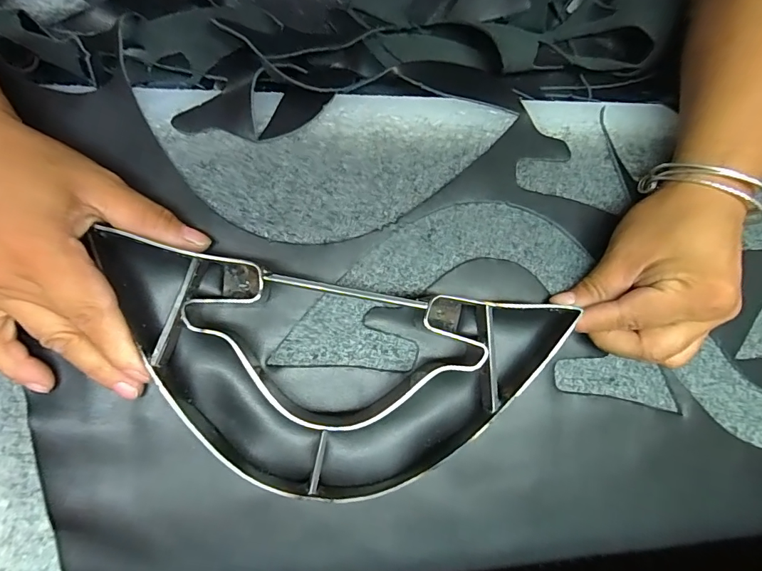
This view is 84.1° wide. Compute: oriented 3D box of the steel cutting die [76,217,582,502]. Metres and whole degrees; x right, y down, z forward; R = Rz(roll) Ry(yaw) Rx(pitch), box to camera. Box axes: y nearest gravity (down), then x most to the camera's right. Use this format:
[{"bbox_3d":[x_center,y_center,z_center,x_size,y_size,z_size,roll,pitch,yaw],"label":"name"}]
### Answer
[{"bbox_3d":[-0.030,0.050,0.234,0.266,0.057,0.120,8,69,1],"label":"steel cutting die"}]

